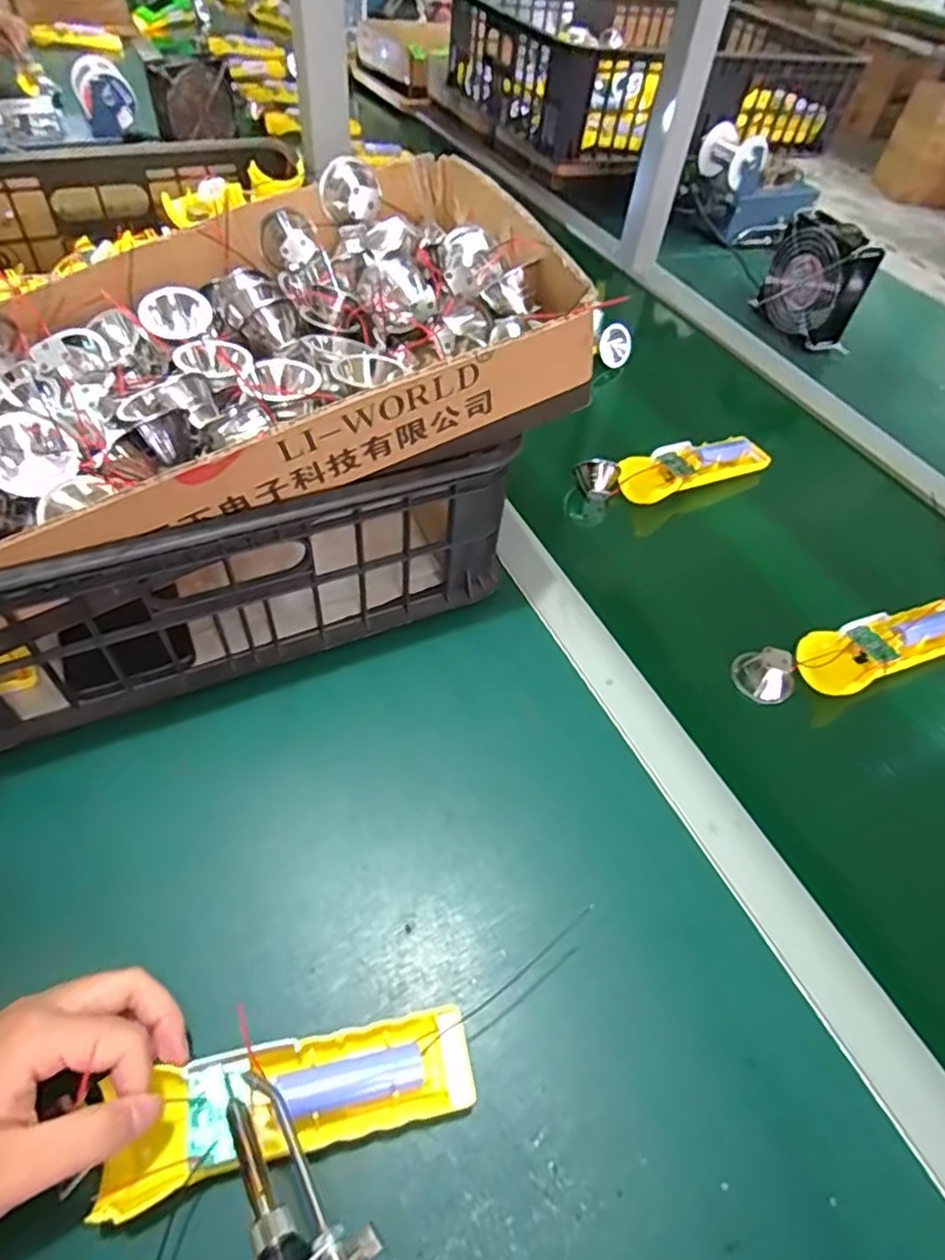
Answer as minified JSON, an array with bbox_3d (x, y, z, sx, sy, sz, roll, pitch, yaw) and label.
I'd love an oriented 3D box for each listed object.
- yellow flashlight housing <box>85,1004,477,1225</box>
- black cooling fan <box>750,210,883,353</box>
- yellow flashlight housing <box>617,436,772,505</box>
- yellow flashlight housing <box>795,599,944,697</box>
[{"bbox_3d":[-0.080,0.216,0.301,0.161,0.028,0.053,-9,54,-16],"label":"yellow flashlight housing"},{"bbox_3d":[0.412,-0.421,0.803,0.042,0.118,0.125,-24,58,-23],"label":"black cooling fan"},{"bbox_3d":[0.213,-0.160,0.638,0.155,0.024,0.051,-21,57,-21],"label":"yellow flashlight housing"},{"bbox_3d":[0.324,0.009,0.517,0.160,0.021,0.051,-18,56,-19],"label":"yellow flashlight housing"}]

